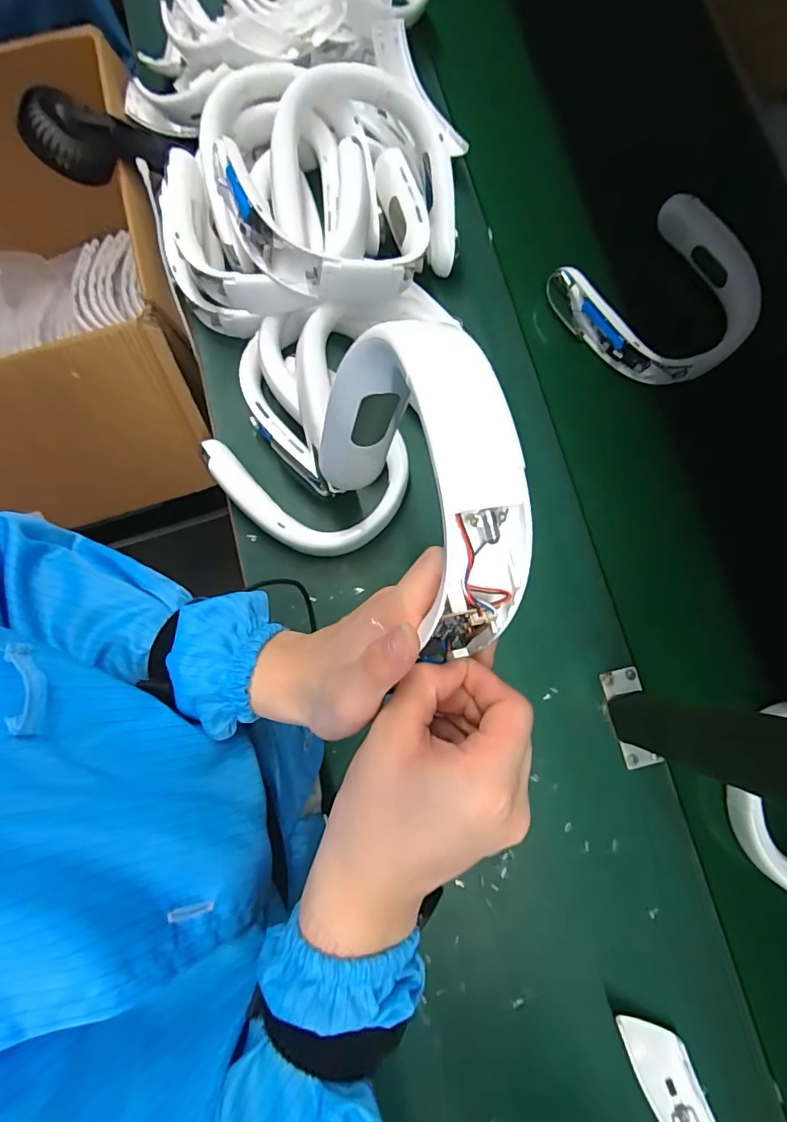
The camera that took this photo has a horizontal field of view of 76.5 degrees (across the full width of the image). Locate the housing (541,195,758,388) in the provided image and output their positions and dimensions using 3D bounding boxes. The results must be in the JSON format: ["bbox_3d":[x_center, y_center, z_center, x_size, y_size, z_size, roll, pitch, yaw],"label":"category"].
[{"bbox_3d":[0.321,-0.309,0.595,0.187,0.070,0.192,-35,82,-6],"label":"housing"}]

